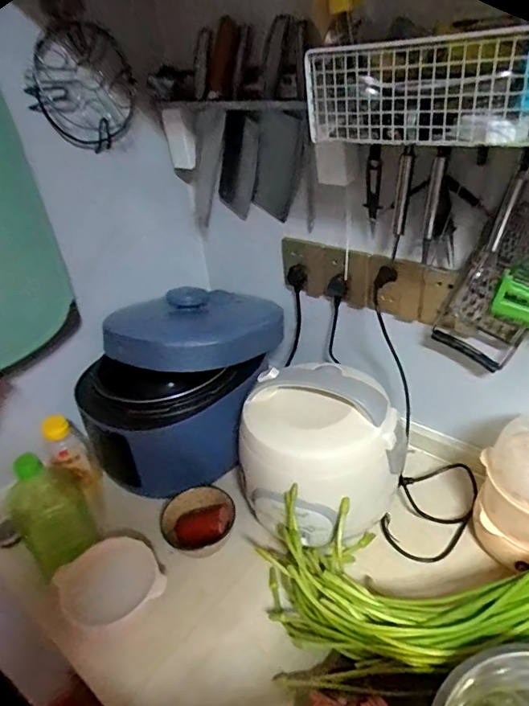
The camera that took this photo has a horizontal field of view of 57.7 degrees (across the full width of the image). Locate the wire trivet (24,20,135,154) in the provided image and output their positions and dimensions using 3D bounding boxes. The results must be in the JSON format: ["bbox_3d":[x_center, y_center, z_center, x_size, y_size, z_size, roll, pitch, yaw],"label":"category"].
[{"bbox_3d":[-0.246,-0.366,0.671,0.032,0.150,0.145,29,84,35],"label":"wire trivet"}]

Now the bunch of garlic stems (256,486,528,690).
[{"bbox_3d":[0.201,0.284,0.592,0.381,0.140,0.192,-8,33,-2],"label":"bunch of garlic stems"}]

